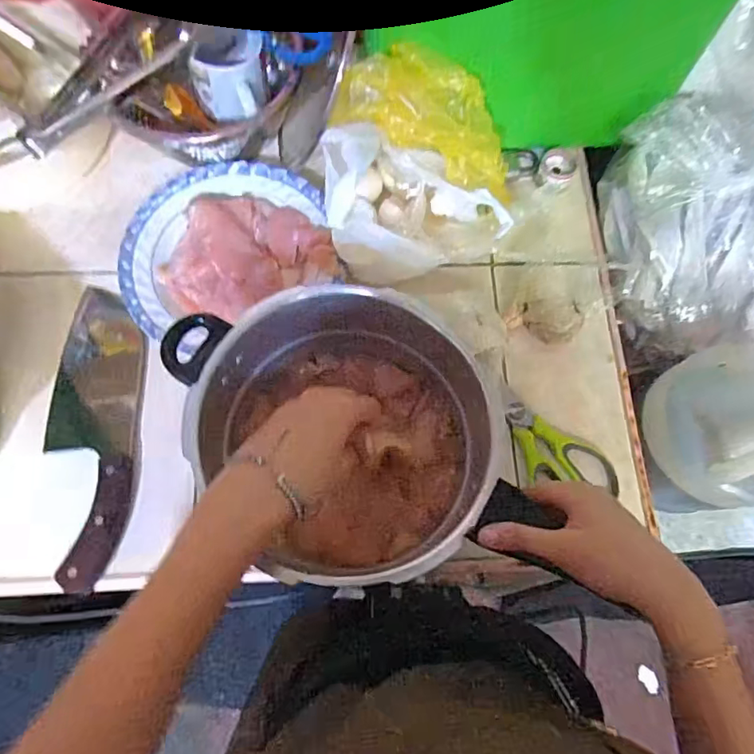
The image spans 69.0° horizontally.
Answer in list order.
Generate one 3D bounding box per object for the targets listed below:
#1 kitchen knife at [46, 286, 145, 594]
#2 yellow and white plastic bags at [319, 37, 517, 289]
[{"bbox_3d":[-0.264,0.044,0.504,0.088,0.033,0.277,0,70,-1],"label":"kitchen knife"},{"bbox_3d":[0.038,-0.182,0.501,0.158,0.139,0.145,-3,70,-2],"label":"yellow and white plastic bags"}]

